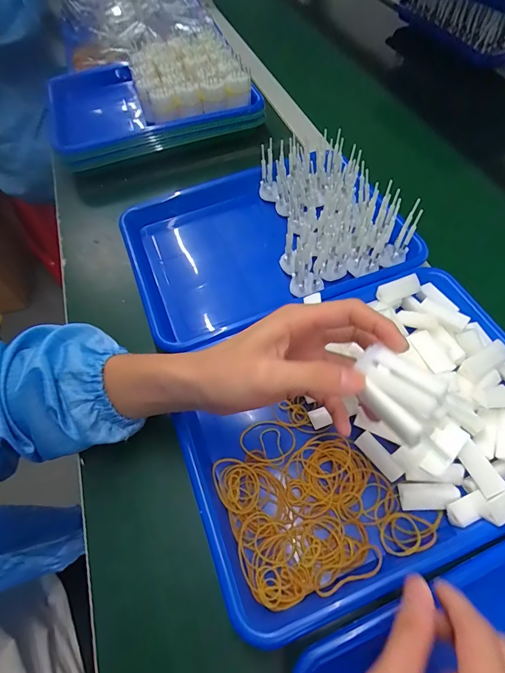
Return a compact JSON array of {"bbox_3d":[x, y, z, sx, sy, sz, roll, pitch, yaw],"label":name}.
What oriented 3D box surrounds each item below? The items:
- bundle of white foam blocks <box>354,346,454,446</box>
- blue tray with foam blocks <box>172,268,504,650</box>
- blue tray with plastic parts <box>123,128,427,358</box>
[{"bbox_3d":[0.092,0.035,0.229,0.026,0.045,0.054,4,24,-43],"label":"bundle of white foam blocks"},{"bbox_3d":[0.100,0.071,0.338,0.330,0.044,0.251,-21,59,-10],"label":"blue tray with foam blocks"},{"bbox_3d":[0.010,-0.126,0.469,0.327,0.091,0.238,-18,59,-8],"label":"blue tray with plastic parts"}]

